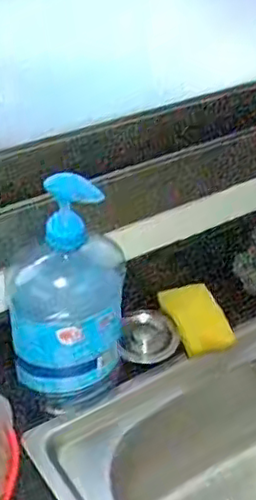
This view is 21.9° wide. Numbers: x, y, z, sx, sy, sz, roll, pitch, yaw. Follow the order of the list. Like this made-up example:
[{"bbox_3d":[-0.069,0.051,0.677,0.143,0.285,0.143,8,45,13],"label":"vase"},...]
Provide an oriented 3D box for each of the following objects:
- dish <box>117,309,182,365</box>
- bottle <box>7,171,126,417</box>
[{"bbox_3d":[0.026,0.105,0.803,0.069,0.037,0.062,6,39,3],"label":"dish"},{"bbox_3d":[-0.060,0.044,0.666,0.109,0.254,0.103,3,39,-1],"label":"bottle"}]

